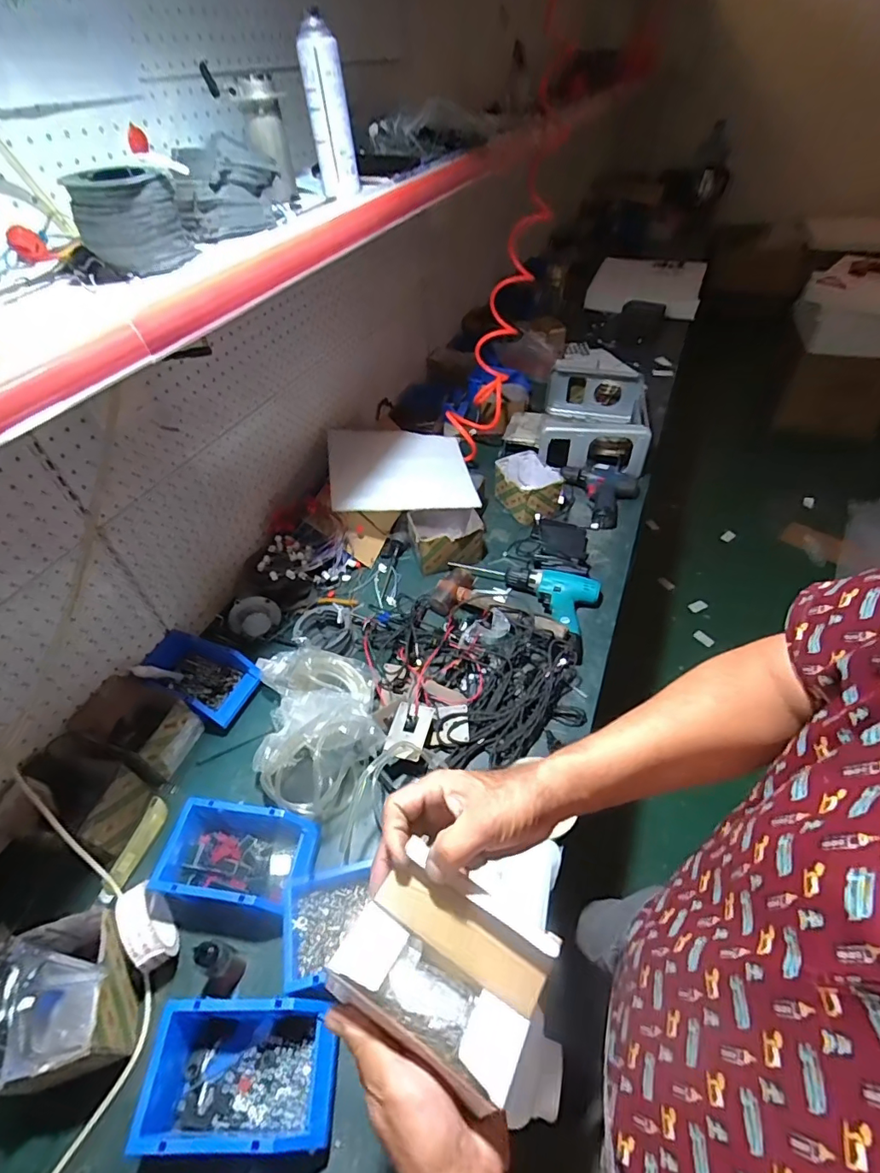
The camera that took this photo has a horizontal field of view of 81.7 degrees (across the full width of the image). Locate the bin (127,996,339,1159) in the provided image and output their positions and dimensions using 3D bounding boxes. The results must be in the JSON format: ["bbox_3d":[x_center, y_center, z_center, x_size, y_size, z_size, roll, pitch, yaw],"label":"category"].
[{"bbox_3d":[-0.206,0.513,0.538,0.185,0.080,0.111,-2,46,3],"label":"bin"}]

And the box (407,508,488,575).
[{"bbox_3d":[0.019,-0.107,1.098,0.157,0.098,0.114,-13,46,-8],"label":"box"}]

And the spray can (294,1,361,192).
[{"bbox_3d":[-0.142,-0.608,0.654,0.052,0.165,0.049,-2,46,2],"label":"spray can"}]

